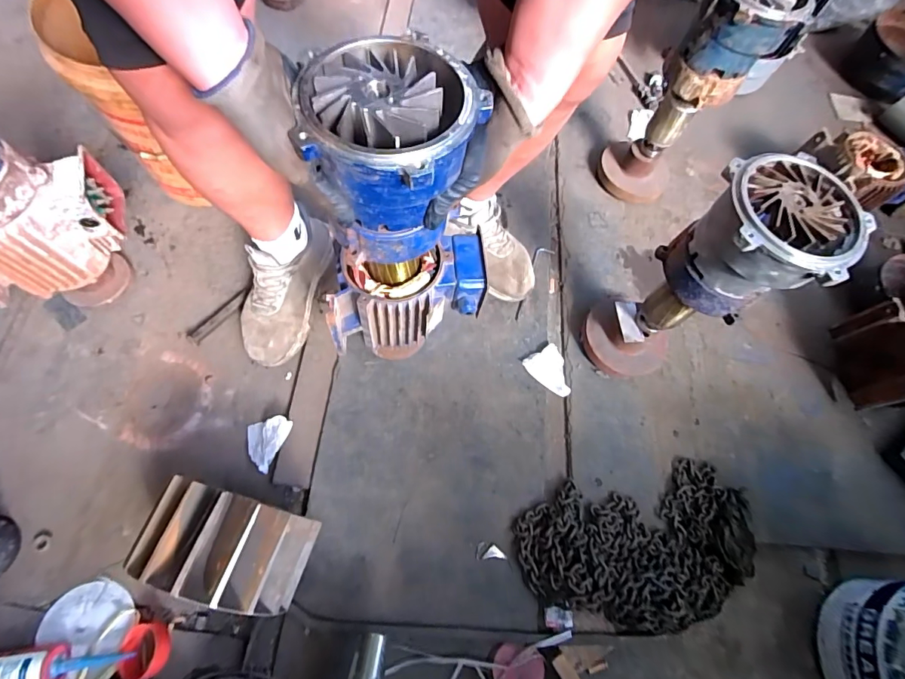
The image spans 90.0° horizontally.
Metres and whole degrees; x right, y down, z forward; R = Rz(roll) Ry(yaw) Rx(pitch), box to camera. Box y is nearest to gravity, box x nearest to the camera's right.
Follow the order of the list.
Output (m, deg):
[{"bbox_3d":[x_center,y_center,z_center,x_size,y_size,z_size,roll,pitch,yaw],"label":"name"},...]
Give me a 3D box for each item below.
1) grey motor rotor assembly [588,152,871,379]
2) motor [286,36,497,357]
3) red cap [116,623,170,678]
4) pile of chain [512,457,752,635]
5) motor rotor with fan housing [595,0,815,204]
[{"bbox_3d":[0.365,-0.068,0.707,0.188,0.424,0.190,-26,70,-13],"label":"grey motor rotor assembly"},{"bbox_3d":[-0.061,-0.120,0.560,0.209,0.385,0.156,-23,66,-13],"label":"motor"},{"bbox_3d":[-0.441,0.448,0.654,0.071,0.028,0.069,-14,58,12],"label":"red cap"},{"bbox_3d":[0.307,0.341,0.738,0.405,0.044,0.240,-9,67,-7],"label":"pile of chain"},{"bbox_3d":[0.452,-0.465,0.889,0.193,0.413,0.183,30,68,10],"label":"motor rotor with fan housing"}]

